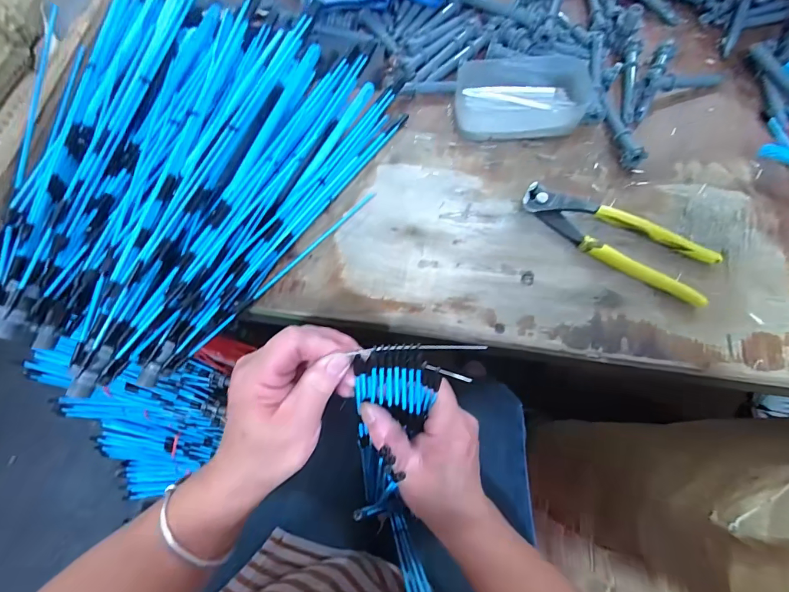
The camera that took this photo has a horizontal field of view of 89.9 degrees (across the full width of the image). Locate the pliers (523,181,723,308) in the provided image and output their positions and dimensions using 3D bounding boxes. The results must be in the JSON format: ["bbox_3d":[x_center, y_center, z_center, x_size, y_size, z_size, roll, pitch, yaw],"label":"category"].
[{"bbox_3d":[0.188,-0.050,0.339,0.164,0.016,0.053,31,74,12],"label":"pliers"}]

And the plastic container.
[{"bbox_3d":[0.124,-0.190,0.375,0.130,0.032,0.075,-2,70,1],"label":"plastic container"}]

